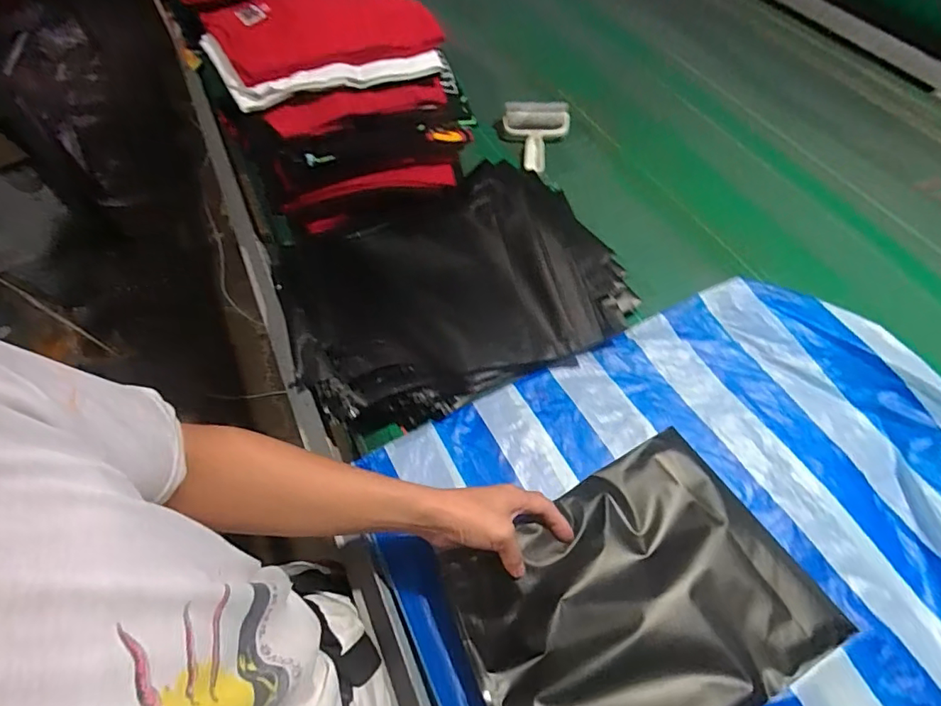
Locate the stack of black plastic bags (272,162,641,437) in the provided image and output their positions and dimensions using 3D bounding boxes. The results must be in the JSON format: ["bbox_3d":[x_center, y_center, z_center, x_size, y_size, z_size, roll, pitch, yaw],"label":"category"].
[{"bbox_3d":[-0.035,-0.101,0.740,0.454,0.087,0.362,-20,57,-8],"label":"stack of black plastic bags"}]

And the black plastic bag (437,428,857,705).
[{"bbox_3d":[0.164,0.243,0.506,0.326,0.045,0.244,-27,58,-12],"label":"black plastic bag"}]

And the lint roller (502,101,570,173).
[{"bbox_3d":[0.113,-0.376,0.920,0.118,0.066,0.152,4,57,8],"label":"lint roller"}]

